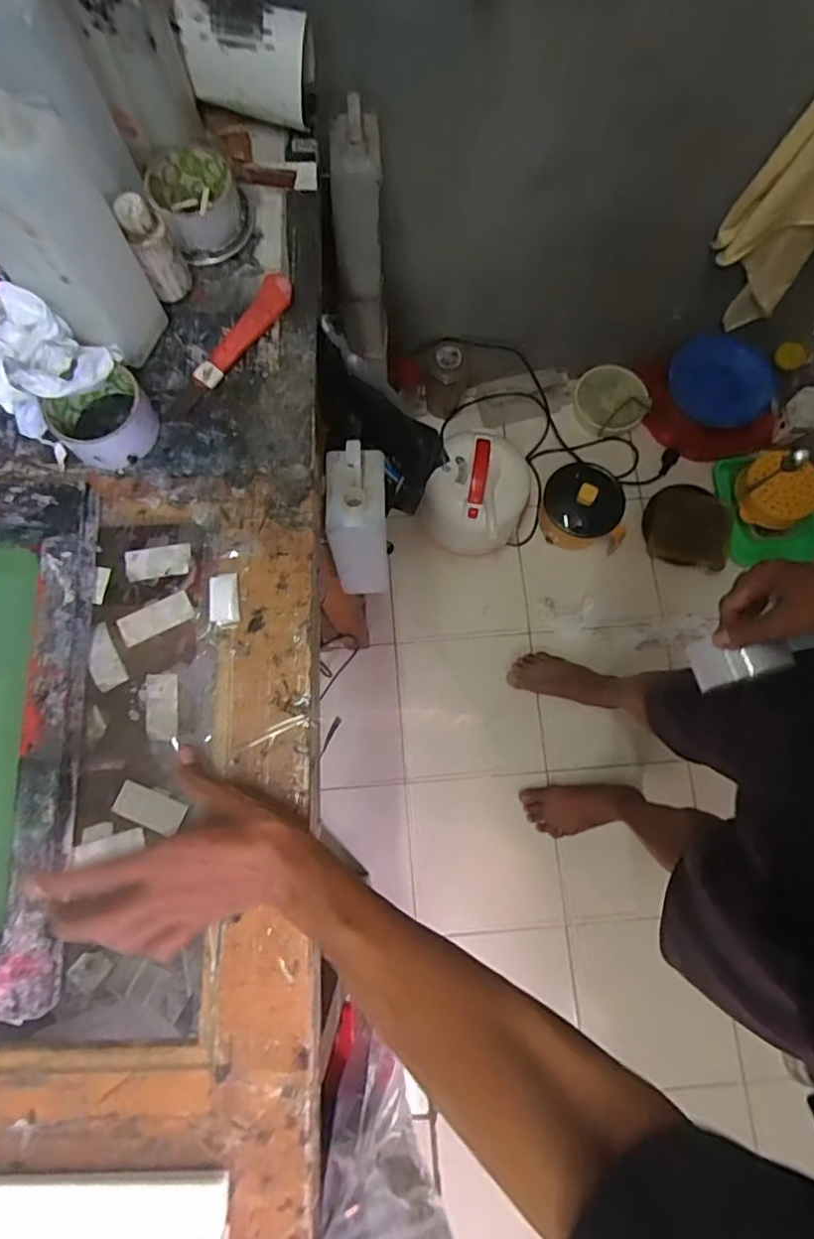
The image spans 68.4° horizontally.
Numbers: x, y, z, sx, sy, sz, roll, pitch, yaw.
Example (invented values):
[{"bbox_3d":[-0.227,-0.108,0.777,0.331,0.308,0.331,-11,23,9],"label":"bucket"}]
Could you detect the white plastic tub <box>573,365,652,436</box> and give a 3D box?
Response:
[{"bbox_3d":[0.482,-0.516,1.414,0.174,0.072,0.152,11,77,2],"label":"white plastic tub"}]

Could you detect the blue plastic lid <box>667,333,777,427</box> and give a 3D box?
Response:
[{"bbox_3d":[0.732,-0.550,1.393,0.248,0.175,0.035,18,36,-7],"label":"blue plastic lid"}]

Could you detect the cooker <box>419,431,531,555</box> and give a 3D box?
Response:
[{"bbox_3d":[0.147,-0.253,1.275,0.199,0.211,0.203,0,77,0],"label":"cooker"}]

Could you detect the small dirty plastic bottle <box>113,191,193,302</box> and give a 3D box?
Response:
[{"bbox_3d":[-0.227,-0.337,0.545,0.041,0.090,0.037,-27,78,-7],"label":"small dirty plastic bottle"}]

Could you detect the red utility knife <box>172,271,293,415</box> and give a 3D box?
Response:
[{"bbox_3d":[-0.162,-0.263,0.569,0.027,0.018,0.167,34,78,7],"label":"red utility knife"}]

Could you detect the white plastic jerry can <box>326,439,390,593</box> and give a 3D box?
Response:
[{"bbox_3d":[-0.052,-0.108,0.666,0.058,0.190,0.099,-1,77,-1],"label":"white plastic jerry can"}]

